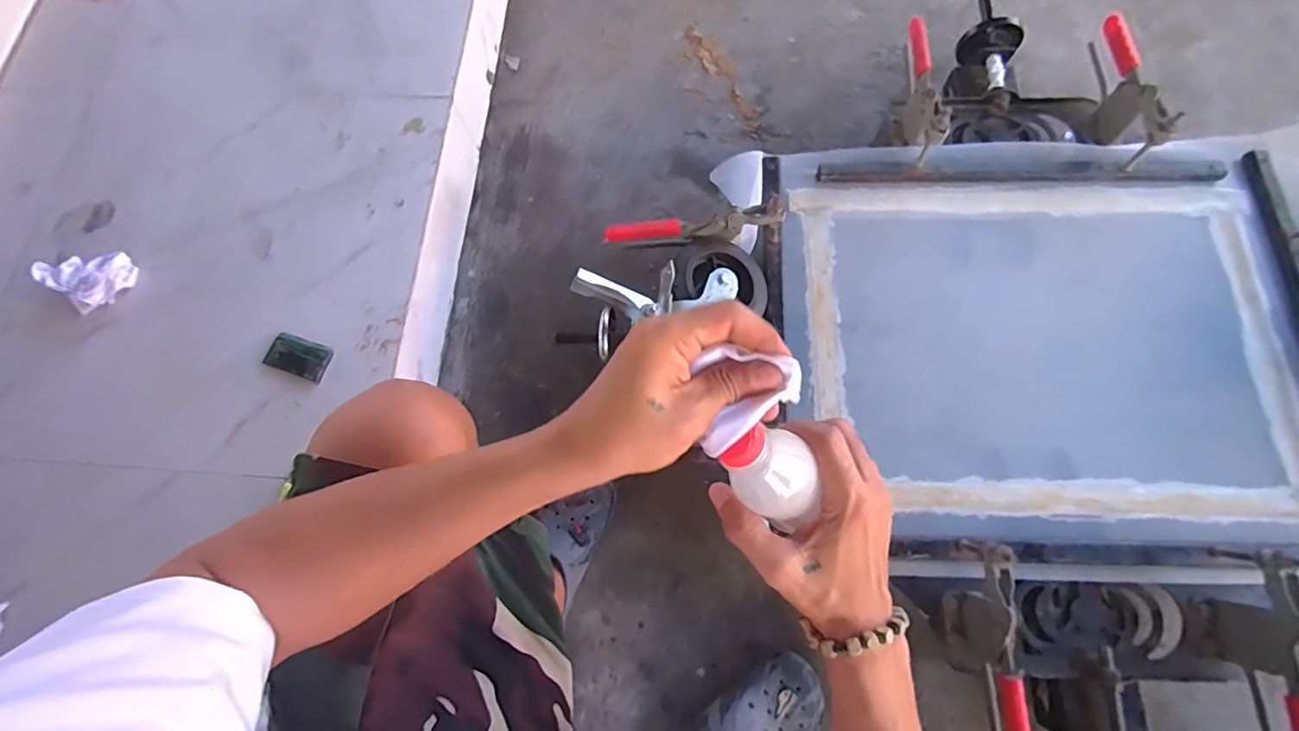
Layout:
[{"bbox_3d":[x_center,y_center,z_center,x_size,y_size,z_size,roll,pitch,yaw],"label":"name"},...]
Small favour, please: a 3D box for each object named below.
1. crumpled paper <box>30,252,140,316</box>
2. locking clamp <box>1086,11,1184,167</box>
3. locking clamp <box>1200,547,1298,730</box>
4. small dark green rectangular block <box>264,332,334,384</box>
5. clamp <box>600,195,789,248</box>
[{"bbox_3d":[-0.808,-0.135,0.817,0.101,0.033,0.093,33,78,13],"label":"crumpled paper"},{"bbox_3d":[0.728,-0.424,0.876,0.034,0.120,0.251,0,73,4],"label":"locking clamp"},{"bbox_3d":[0.709,0.343,0.644,0.049,0.125,0.254,-5,72,1],"label":"locking clamp"},{"bbox_3d":[-0.488,-0.013,0.790,0.087,0.013,0.052,17,75,9],"label":"small dark green rectangular block"},{"bbox_3d":[0.064,-0.198,0.816,0.248,0.090,0.027,-5,72,2],"label":"clamp"}]

